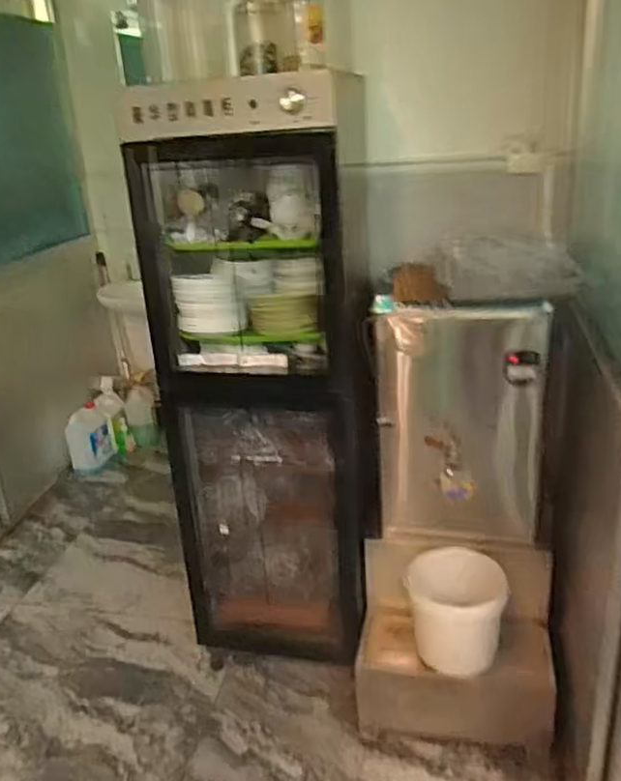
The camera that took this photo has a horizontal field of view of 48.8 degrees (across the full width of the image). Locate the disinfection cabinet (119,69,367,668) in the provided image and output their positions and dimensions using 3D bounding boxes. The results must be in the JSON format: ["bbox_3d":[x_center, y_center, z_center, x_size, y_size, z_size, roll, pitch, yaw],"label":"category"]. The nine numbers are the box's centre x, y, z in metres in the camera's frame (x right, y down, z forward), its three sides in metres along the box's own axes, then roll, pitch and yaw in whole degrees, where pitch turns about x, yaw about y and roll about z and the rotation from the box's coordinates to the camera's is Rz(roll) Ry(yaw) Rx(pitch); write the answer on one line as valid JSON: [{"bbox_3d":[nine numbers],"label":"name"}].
[{"bbox_3d":[-0.100,-0.005,1.810,0.496,1.466,0.451,-1,23,10],"label":"disinfection cabinet"}]

